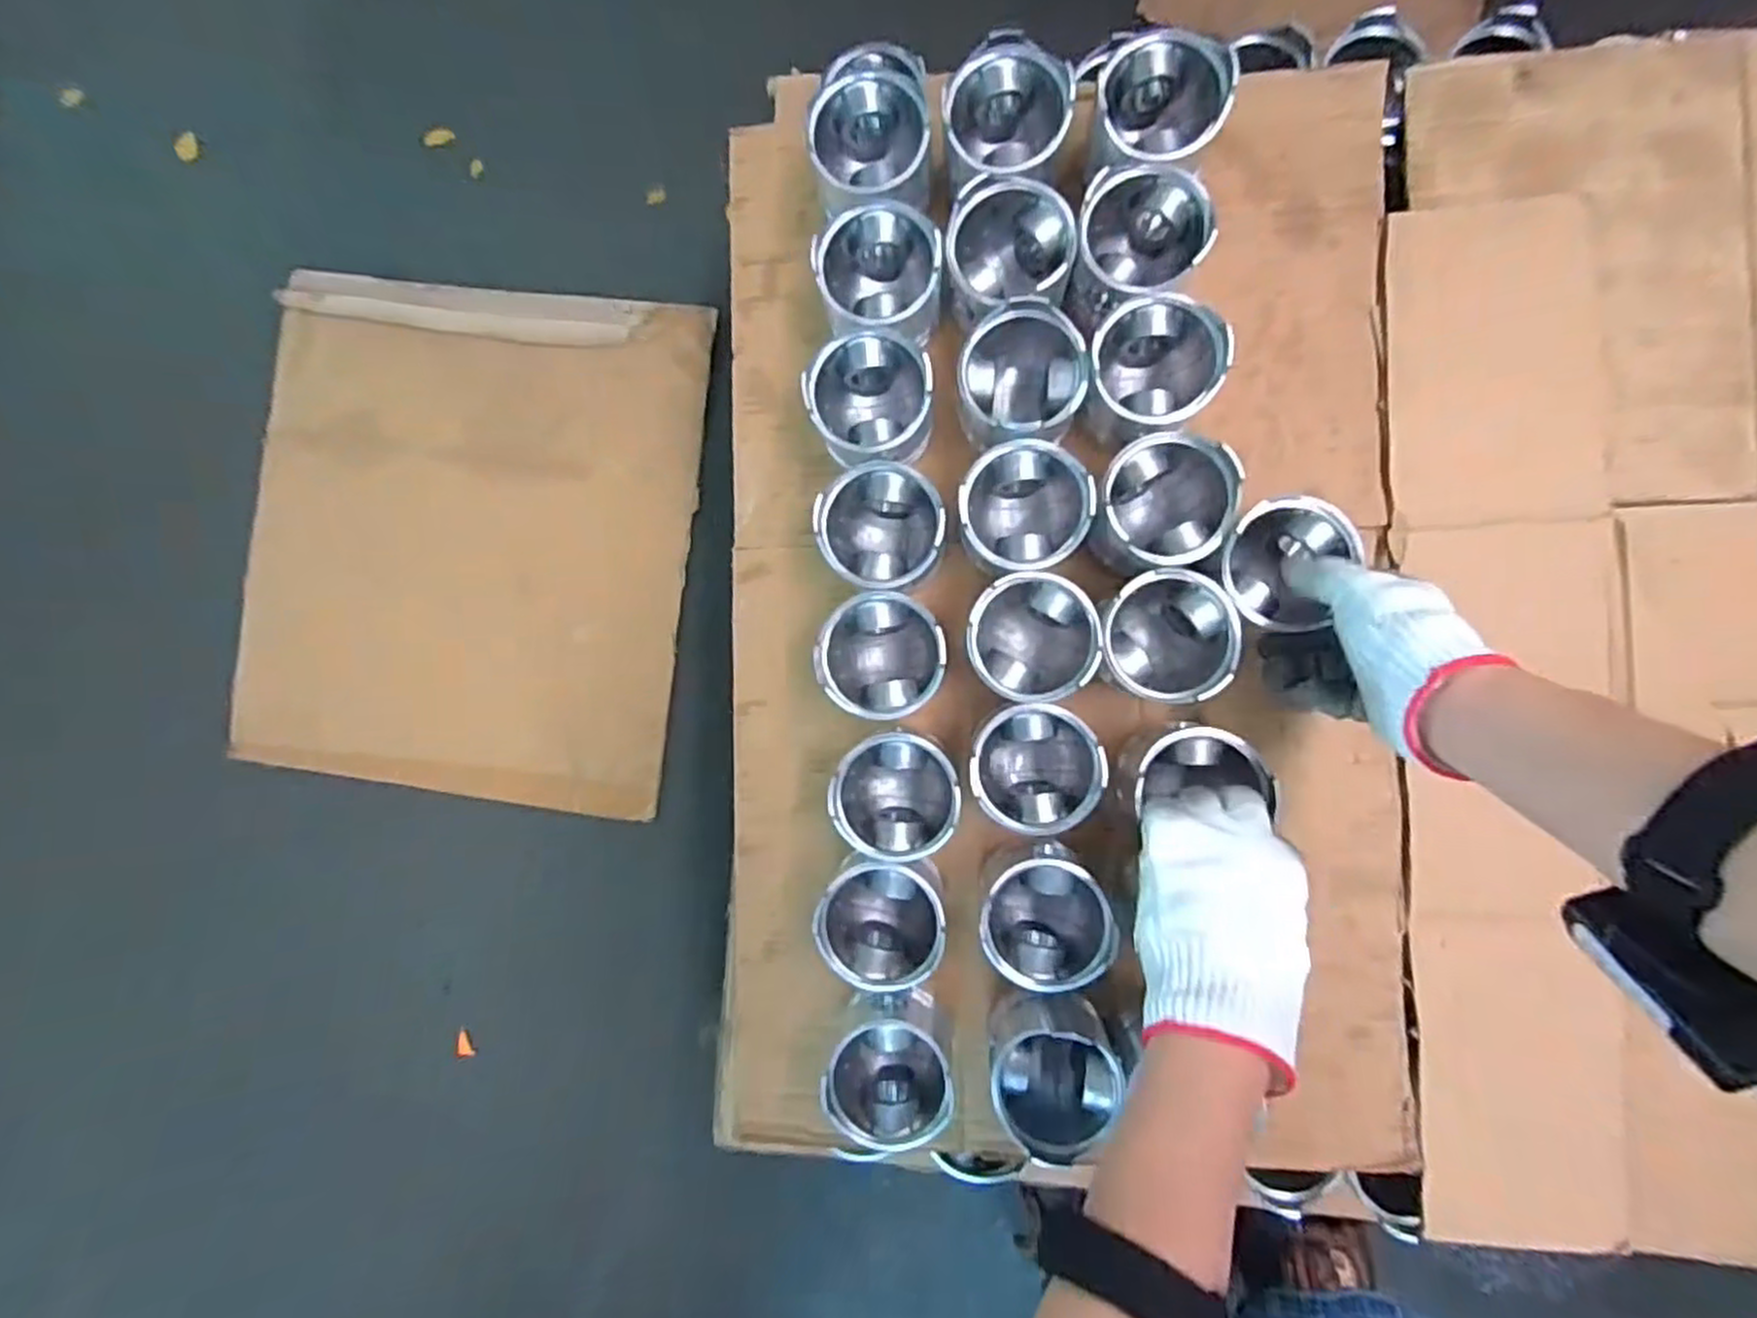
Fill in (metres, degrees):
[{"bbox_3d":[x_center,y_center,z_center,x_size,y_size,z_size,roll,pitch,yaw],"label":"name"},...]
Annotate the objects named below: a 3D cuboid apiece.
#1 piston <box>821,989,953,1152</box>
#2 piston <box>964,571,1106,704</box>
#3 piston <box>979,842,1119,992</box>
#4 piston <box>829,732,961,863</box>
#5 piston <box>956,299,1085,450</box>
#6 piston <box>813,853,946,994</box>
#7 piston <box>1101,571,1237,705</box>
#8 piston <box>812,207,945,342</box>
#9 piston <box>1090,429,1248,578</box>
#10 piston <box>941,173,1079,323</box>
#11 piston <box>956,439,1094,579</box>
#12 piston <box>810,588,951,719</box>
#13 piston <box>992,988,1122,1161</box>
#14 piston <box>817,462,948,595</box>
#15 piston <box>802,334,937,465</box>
[{"bbox_3d":[0.011,0.248,0.490,0.069,0.085,0.072,0,90,6],"label":"piston"},{"bbox_3d":[0.092,-0.012,0.471,0.072,0.063,0.071,-3,90,6],"label":"piston"},{"bbox_3d":[0.101,0.153,0.482,0.071,0.081,0.074,0,90,6],"label":"piston"},{"bbox_3d":[0.012,0.082,0.483,0.072,0.063,0.072,-2,90,6],"label":"piston"},{"bbox_3d":[0.087,-0.170,0.479,0.071,0.065,0.075,-3,89,6],"label":"piston"},{"bbox_3d":[0.005,0.157,0.492,0.073,0.085,0.072,0,90,6],"label":"piston"},{"bbox_3d":[0.168,-0.012,0.463,0.075,0.064,0.071,1,90,6],"label":"piston"},{"bbox_3d":[0.002,-0.232,0.487,0.074,0.057,0.073,-4,89,6],"label":"piston"},{"bbox_3d":[0.168,-0.090,0.466,0.071,0.070,0.076,0,90,6],"label":"piston"},{"bbox_3d":[0.079,-0.245,0.476,0.075,0.070,0.082,0,90,6],"label":"piston"},{"bbox_3d":[0.087,-0.088,0.472,0.074,0.068,0.074,-3,89,6],"label":"piston"},{"bbox_3d":[0.004,-0.002,0.483,0.071,0.062,0.070,0,90,6],"label":"piston"},{"bbox_3d":[0.105,0.252,0.471,0.072,0.057,0.083,2,90,6],"label":"piston"},{"bbox_3d":[0.003,-0.080,0.485,0.070,0.070,0.073,0,90,6],"label":"piston"},{"bbox_3d":[-0.003,-0.157,0.485,0.075,0.061,0.077,-5,89,6],"label":"piston"}]

